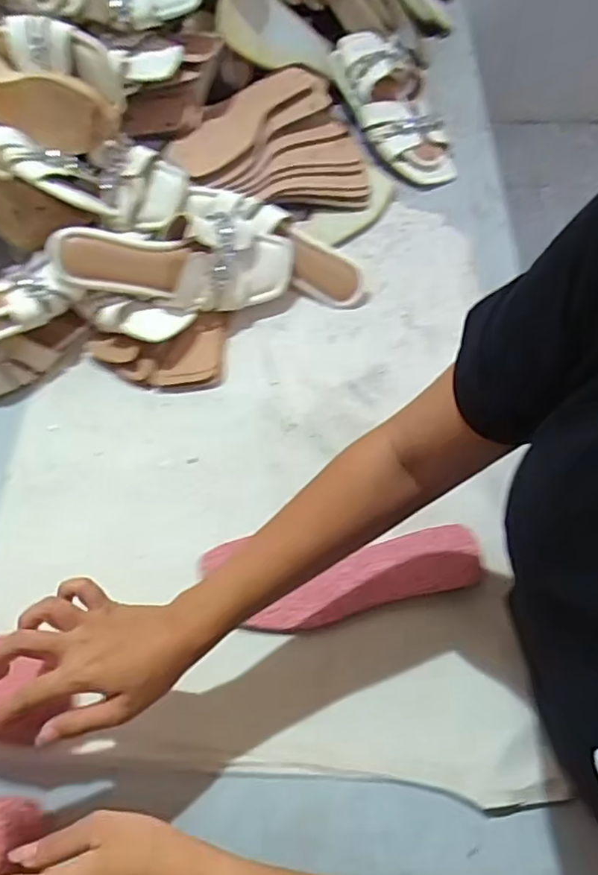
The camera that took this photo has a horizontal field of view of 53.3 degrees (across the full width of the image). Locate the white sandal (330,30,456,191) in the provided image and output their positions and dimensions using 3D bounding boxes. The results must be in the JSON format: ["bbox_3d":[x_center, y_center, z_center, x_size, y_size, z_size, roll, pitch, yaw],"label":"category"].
[{"bbox_3d":[0.131,-0.445,0.800,0.119,0.072,0.253,-20,81,-8],"label":"white sandal"}]

